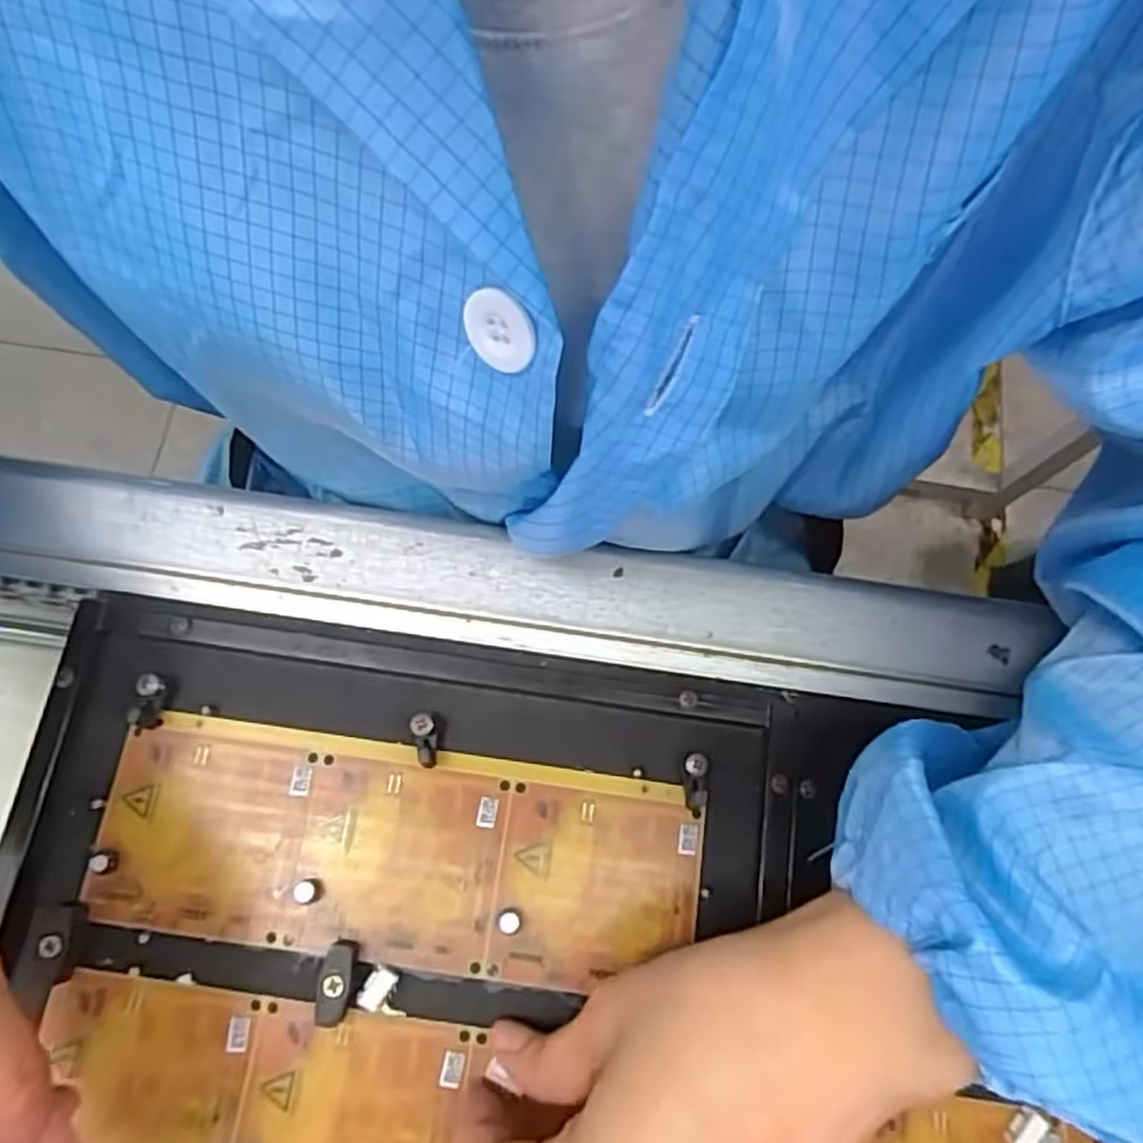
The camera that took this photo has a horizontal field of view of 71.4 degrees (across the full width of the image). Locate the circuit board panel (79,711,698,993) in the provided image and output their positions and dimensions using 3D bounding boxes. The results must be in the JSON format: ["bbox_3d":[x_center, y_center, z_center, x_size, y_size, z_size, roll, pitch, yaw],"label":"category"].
[{"bbox_3d":[-0.062,0.100,0.285,0.208,0.004,0.071,8,72,0],"label":"circuit board panel"}]

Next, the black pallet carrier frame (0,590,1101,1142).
[{"bbox_3d":[0.063,0.157,0.267,0.522,0.017,0.232,9,73,2],"label":"black pallet carrier frame"}]

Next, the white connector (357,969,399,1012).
[{"bbox_3d":[-0.066,0.141,0.270,0.009,0.004,0.013,33,73,7],"label":"white connector"}]

